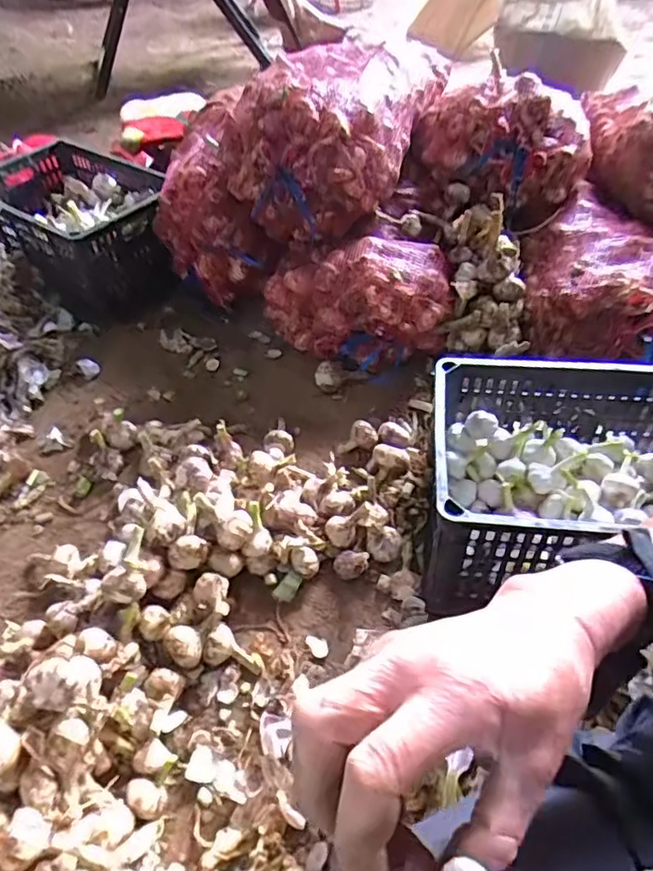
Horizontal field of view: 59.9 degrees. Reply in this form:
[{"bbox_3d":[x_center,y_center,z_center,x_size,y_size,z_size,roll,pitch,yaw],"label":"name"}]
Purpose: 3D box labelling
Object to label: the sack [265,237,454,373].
[{"bbox_3d":[0.059,-0.246,1.090,0.331,0.204,0.152,-4,51,-6],"label":"sack"}]

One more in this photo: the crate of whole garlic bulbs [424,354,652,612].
[{"bbox_3d":[0.366,0.067,0.794,0.445,0.204,0.300,4,49,3],"label":"crate of whole garlic bulbs"}]

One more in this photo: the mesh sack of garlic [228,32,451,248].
[{"bbox_3d":[0.012,-0.609,1.139,0.301,0.256,0.445,18,51,14],"label":"mesh sack of garlic"}]

